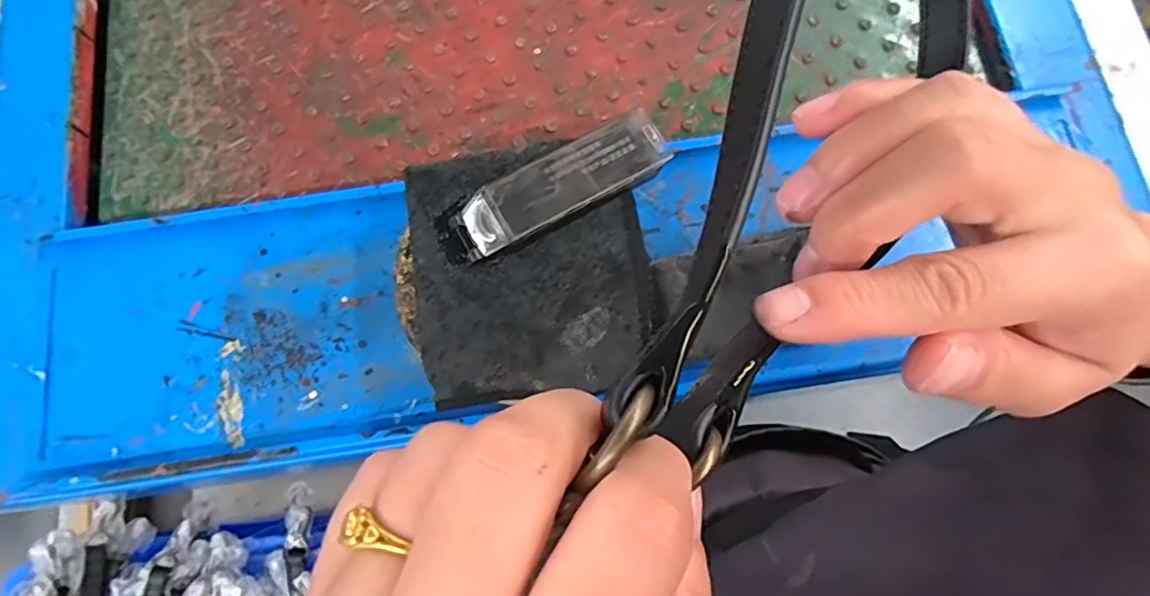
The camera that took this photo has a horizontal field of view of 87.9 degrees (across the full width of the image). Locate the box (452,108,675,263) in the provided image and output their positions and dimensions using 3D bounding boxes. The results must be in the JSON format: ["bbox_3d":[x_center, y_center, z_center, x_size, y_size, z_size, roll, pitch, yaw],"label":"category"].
[{"bbox_3d":[-0.009,-0.074,0.400,0.149,0.016,0.045,-27,77,-5],"label":"box"}]

